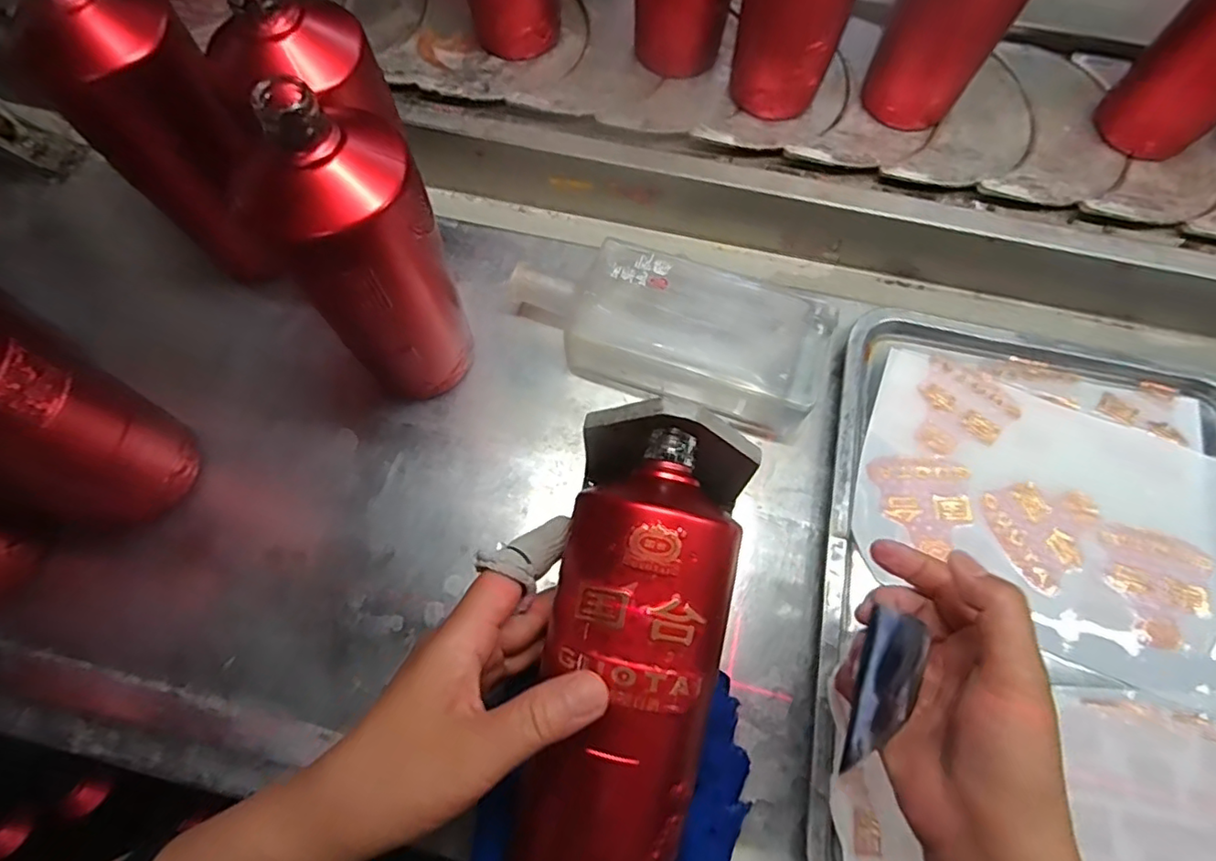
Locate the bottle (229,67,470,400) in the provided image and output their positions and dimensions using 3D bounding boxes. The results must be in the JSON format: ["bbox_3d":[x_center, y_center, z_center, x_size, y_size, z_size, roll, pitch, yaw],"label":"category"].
[{"bbox_3d":[-0.129,-0.087,0.341,0.079,0.208,0.063,-35,73,-11],"label":"bottle"}]

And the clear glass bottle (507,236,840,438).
[{"bbox_3d":[0.040,-0.071,0.422,0.225,0.046,0.095,18,71,7],"label":"clear glass bottle"}]

